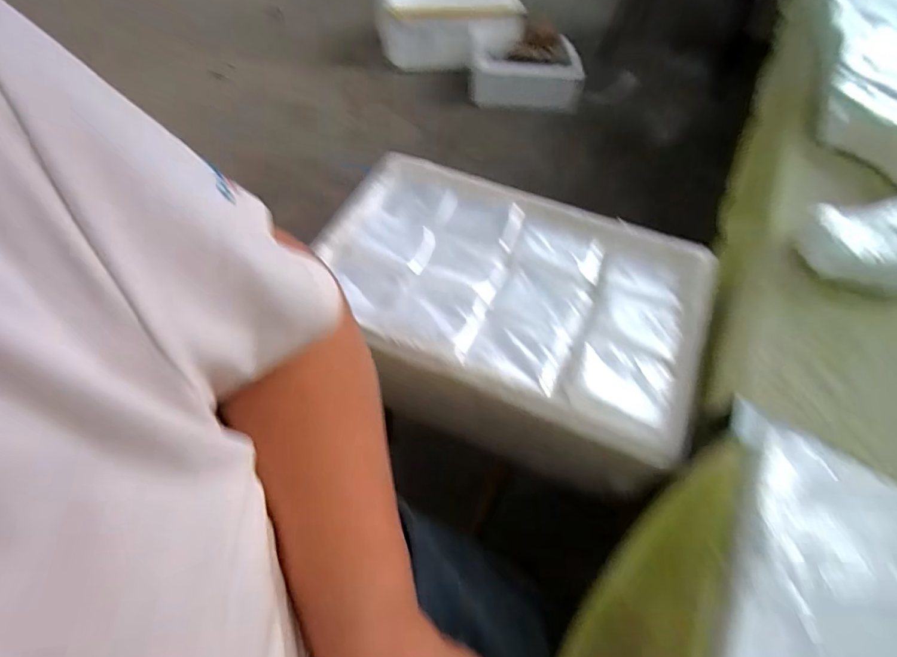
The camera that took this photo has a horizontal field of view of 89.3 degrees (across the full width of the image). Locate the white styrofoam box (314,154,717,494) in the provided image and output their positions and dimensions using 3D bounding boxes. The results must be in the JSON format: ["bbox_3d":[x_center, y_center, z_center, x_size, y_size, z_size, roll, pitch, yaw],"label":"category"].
[{"bbox_3d":[0.060,-0.019,0.520,0.396,0.138,0.276,19,57,8],"label":"white styrofoam box"}]

